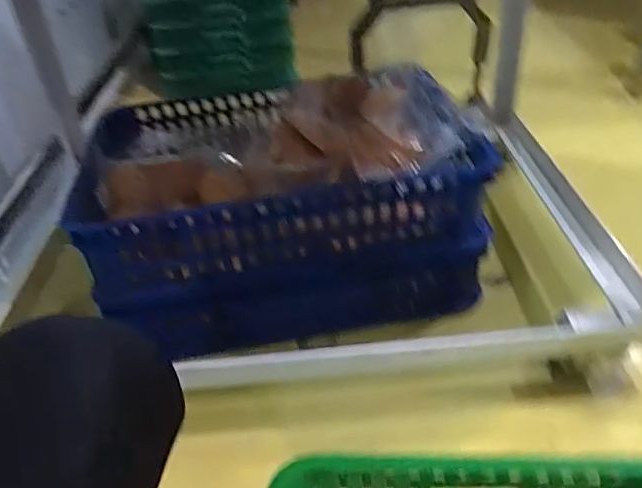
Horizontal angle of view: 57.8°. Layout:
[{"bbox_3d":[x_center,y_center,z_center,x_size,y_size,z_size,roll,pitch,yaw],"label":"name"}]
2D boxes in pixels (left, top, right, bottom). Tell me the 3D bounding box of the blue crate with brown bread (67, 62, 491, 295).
[{"bbox_3d":[-0.071,-0.148,0.977,0.606,0.161,0.400,-9,37,-4],"label":"blue crate with brown bread"}]

